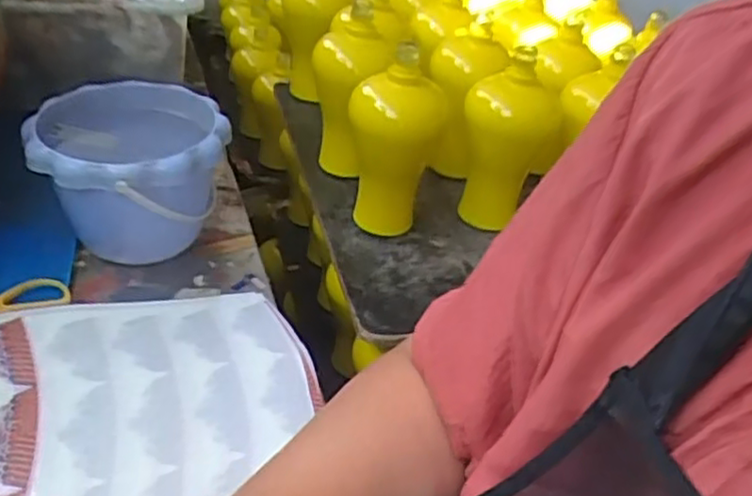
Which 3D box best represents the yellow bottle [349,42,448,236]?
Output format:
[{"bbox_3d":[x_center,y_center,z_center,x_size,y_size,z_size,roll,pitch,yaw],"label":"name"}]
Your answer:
[{"bbox_3d":[0.017,-0.098,0.758,0.099,0.211,0.093,8,35,-2],"label":"yellow bottle"}]

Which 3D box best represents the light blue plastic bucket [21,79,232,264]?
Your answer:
[{"bbox_3d":[-0.211,-0.060,0.609,0.146,0.115,0.159,6,35,-4],"label":"light blue plastic bucket"}]

